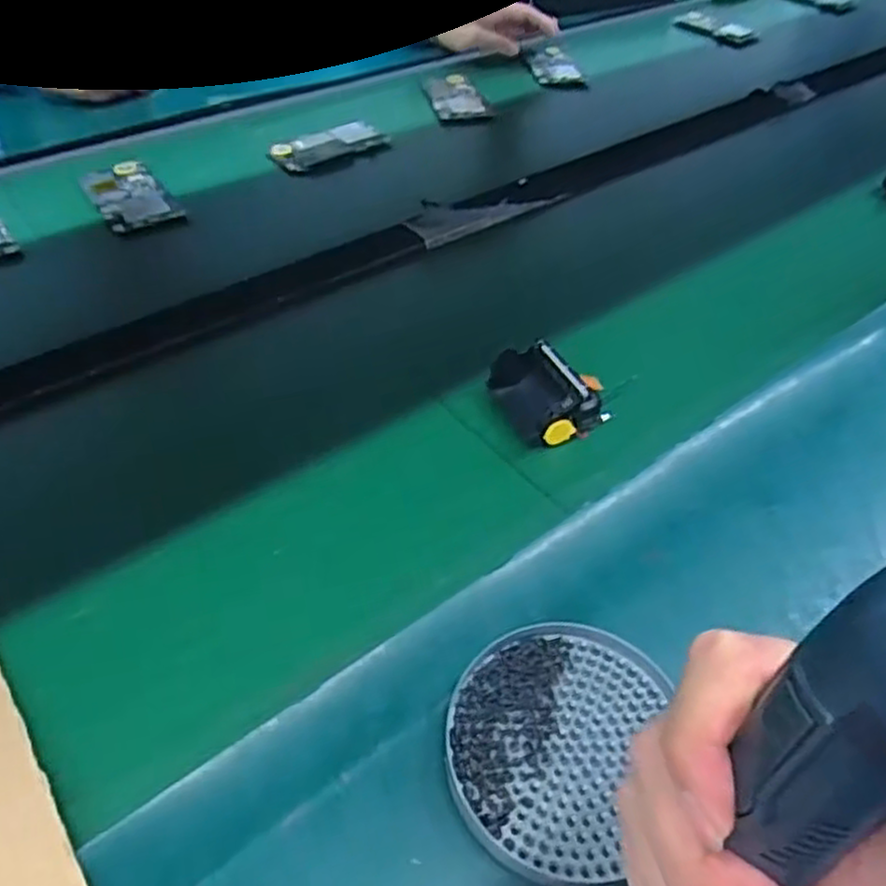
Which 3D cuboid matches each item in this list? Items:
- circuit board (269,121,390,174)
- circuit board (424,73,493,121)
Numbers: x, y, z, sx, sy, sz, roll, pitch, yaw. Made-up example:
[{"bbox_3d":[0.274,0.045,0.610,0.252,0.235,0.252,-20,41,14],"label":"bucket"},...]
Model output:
[{"bbox_3d":[-0.126,-0.325,0.802,0.121,0.012,0.057,-20,57,-19],"label":"circuit board"},{"bbox_3d":[0.011,-0.427,0.907,0.067,0.015,0.133,-7,46,-11],"label":"circuit board"}]

